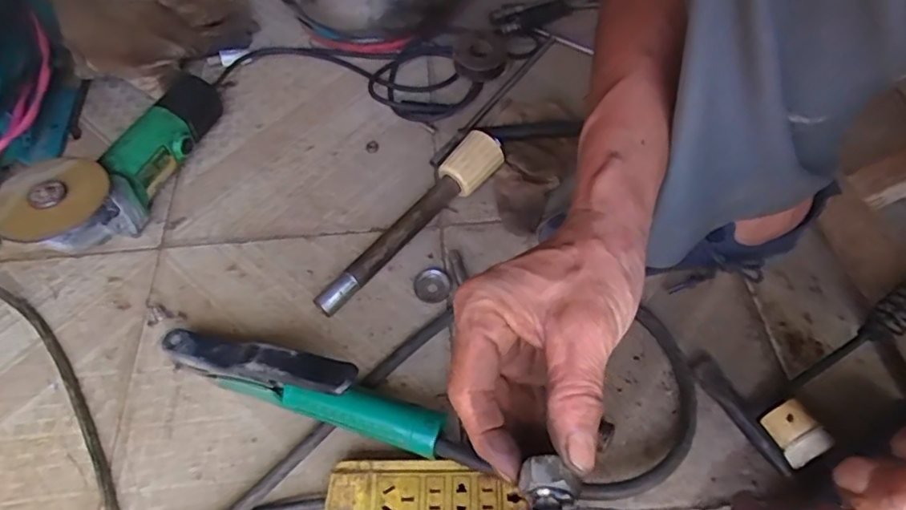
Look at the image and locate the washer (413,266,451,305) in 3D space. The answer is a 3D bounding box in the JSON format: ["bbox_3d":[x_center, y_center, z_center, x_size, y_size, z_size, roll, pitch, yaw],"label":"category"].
[{"bbox_3d":[-0.021,0.029,0.565,0.035,0.008,0.039,-16,58,-10],"label":"washer"}]

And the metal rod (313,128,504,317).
[{"bbox_3d":[-0.045,-0.041,0.588,0.045,0.048,0.258,39,65,23],"label":"metal rod"}]

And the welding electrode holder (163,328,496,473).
[{"bbox_3d":[-0.112,0.110,0.463,0.278,0.093,0.031,16,58,11],"label":"welding electrode holder"}]

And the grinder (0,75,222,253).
[{"bbox_3d":[-0.331,-0.097,0.596,0.084,0.085,0.296,15,45,10],"label":"grinder"}]

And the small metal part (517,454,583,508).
[{"bbox_3d":[0.039,0.095,0.240,0.020,0.009,0.022,0,57,0],"label":"small metal part"}]

